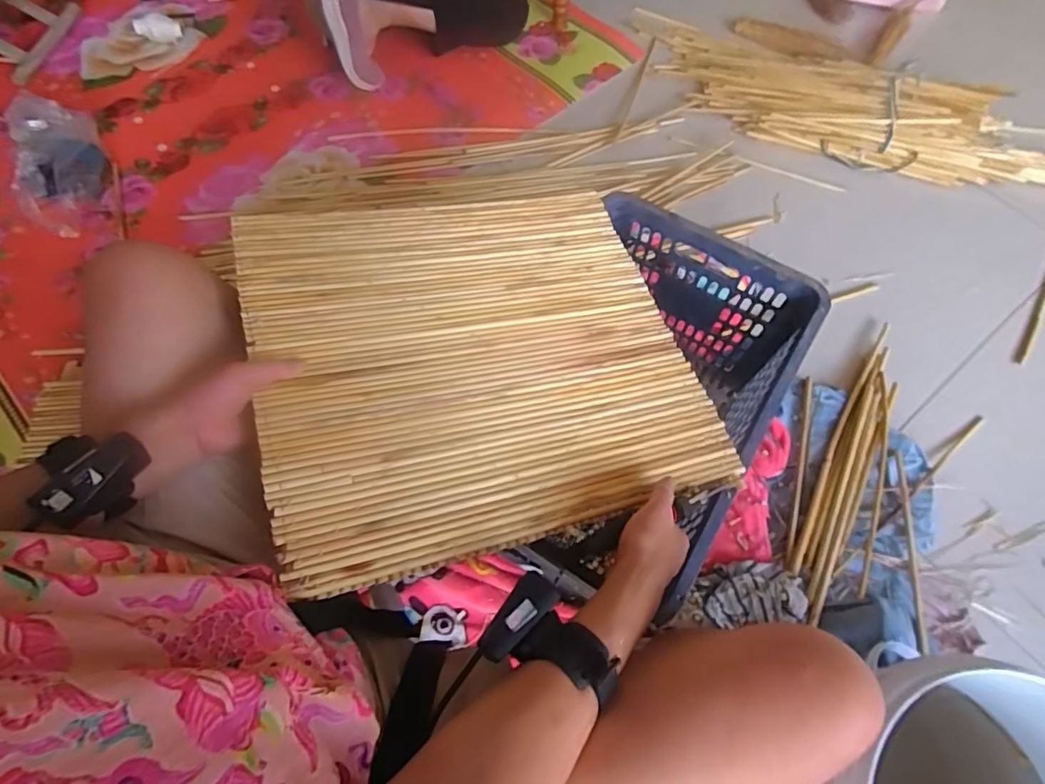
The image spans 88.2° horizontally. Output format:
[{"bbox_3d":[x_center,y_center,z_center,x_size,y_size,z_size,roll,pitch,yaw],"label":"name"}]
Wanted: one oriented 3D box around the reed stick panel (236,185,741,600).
[{"bbox_3d":[-0.044,-0.053,0.591,0.456,0.011,0.435,-11,64,-20],"label":"reed stick panel"}]

